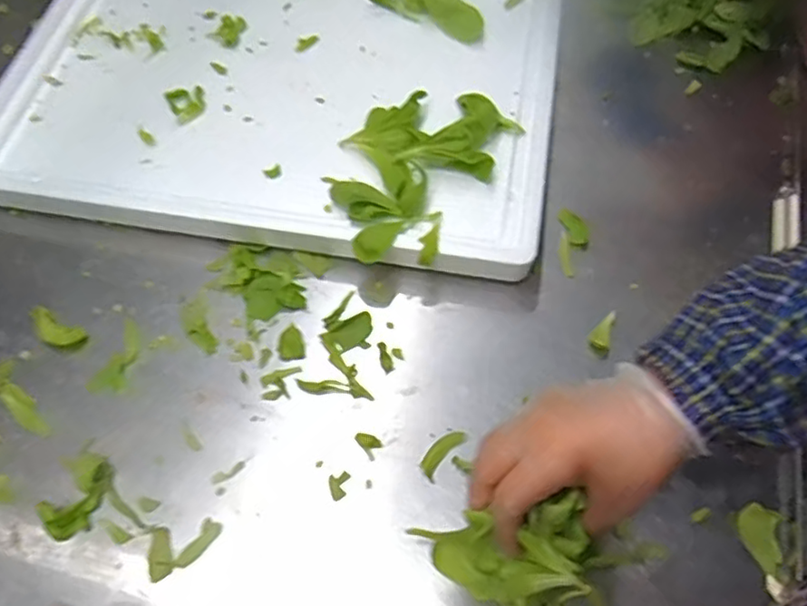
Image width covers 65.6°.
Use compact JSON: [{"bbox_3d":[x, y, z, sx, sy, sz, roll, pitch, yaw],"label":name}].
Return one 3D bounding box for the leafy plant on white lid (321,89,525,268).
[{"bbox_3d":[0.006,-0.123,0.564,0.133,0.033,0.209,29,66,15],"label":"leafy plant on white lid"}]

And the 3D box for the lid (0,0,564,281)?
[{"bbox_3d":[-0.124,-0.229,0.625,0.535,0.038,0.386,11,65,7],"label":"lid"}]

